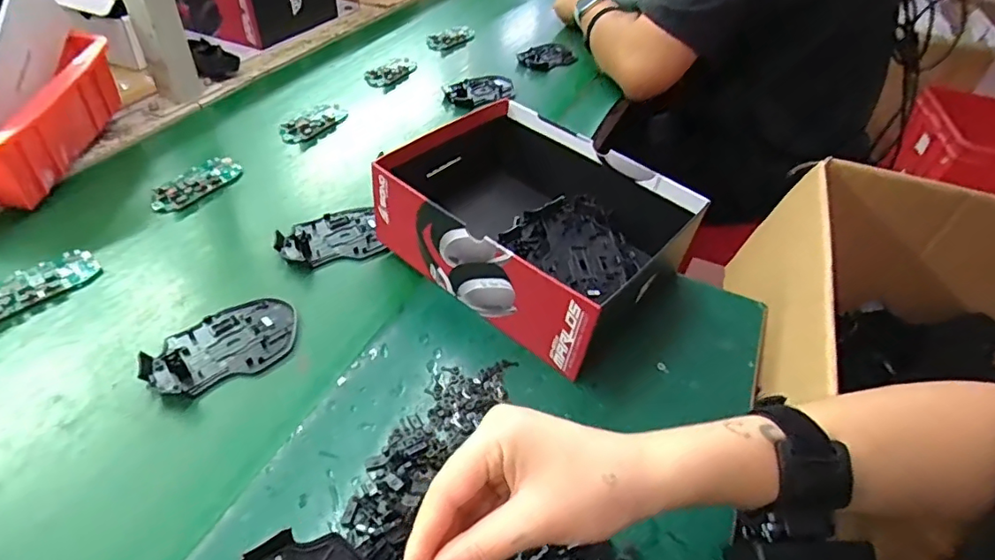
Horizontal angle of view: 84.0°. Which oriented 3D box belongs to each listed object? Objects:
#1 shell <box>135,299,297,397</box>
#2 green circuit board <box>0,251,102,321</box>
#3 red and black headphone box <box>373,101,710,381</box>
[{"bbox_3d":[-0.218,0.051,0.441,0.113,0.011,0.071,-25,53,-28],"label":"shell"},{"bbox_3d":[-0.392,0.004,0.465,0.042,0.016,0.098,35,51,25],"label":"green circuit board"},{"bbox_3d":[0.031,-0.057,0.517,0.246,0.091,0.191,33,50,24],"label":"red and black headphone box"}]

